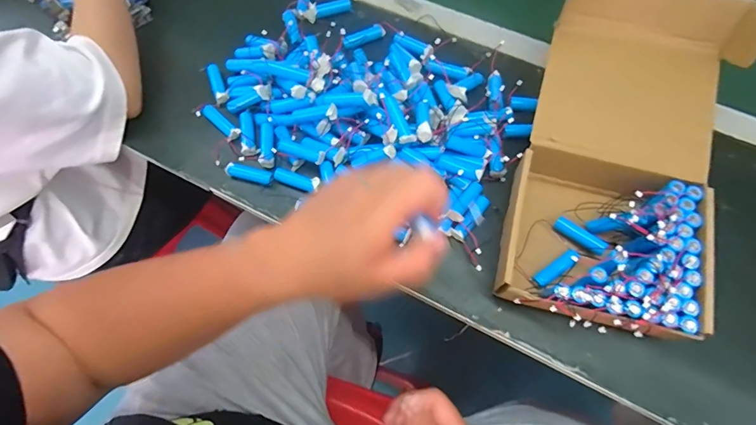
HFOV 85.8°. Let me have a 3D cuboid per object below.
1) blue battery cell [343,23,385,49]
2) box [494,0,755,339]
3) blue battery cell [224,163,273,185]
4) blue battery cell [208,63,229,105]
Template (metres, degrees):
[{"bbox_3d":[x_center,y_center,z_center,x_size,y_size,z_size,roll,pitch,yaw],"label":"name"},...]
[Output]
[{"bbox_3d":[-0.019,-0.215,0.501,0.059,0.014,0.013,-32,72,-24],"label":"blue battery cell"},{"bbox_3d":[0.225,-0.057,0.382,0.163,0.099,0.319,16,72,7],"label":"box"},{"bbox_3d":[-0.137,-0.042,0.440,0.050,0.011,0.015,13,71,6],"label":"blue battery cell"},{"bbox_3d":[-0.192,-0.155,0.486,0.015,0.014,0.057,-23,71,-6],"label":"blue battery cell"}]

